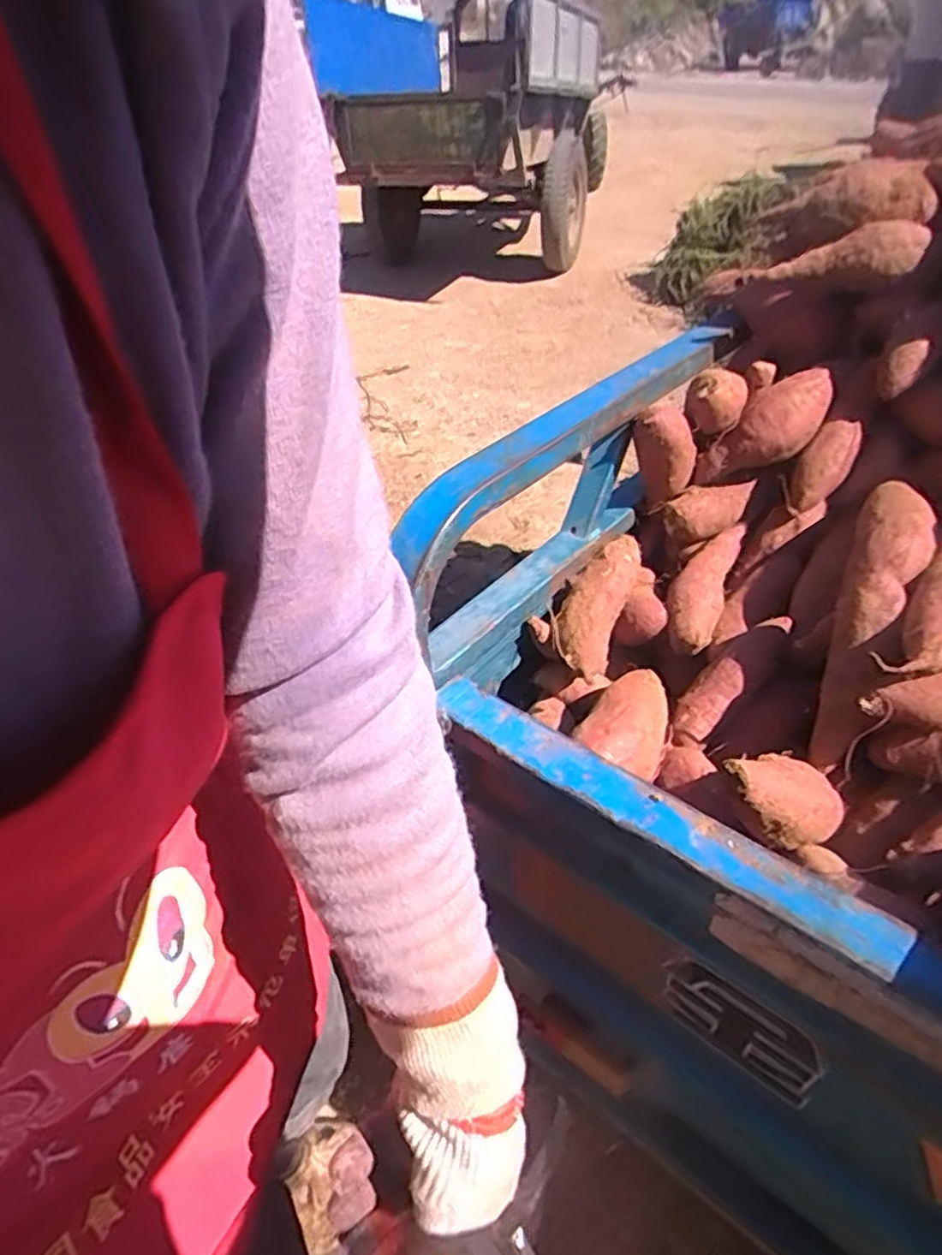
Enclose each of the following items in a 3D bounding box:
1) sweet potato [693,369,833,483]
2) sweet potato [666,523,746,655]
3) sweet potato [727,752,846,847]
[{"bbox_3d":[0.276,-0.185,0.646,0.048,0.137,0.063,39,25,-30],"label":"sweet potato"},{"bbox_3d":[0.221,-0.043,0.646,0.049,0.035,0.143,22,61,22],"label":"sweet potato"},{"bbox_3d":[0.209,0.115,0.474,0.114,0.042,0.047,24,28,-29],"label":"sweet potato"}]

